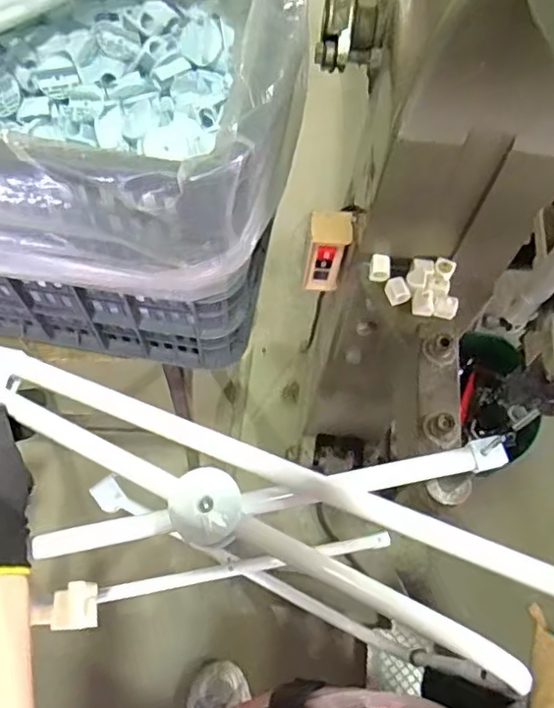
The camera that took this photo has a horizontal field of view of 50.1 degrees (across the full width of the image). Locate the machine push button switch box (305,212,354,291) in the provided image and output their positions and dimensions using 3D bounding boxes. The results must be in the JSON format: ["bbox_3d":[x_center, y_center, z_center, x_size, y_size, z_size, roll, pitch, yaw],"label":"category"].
[{"bbox_3d":[0.059,-0.123,0.728,0.050,0.120,0.038,7,64,0],"label":"machine push button switch box"}]

